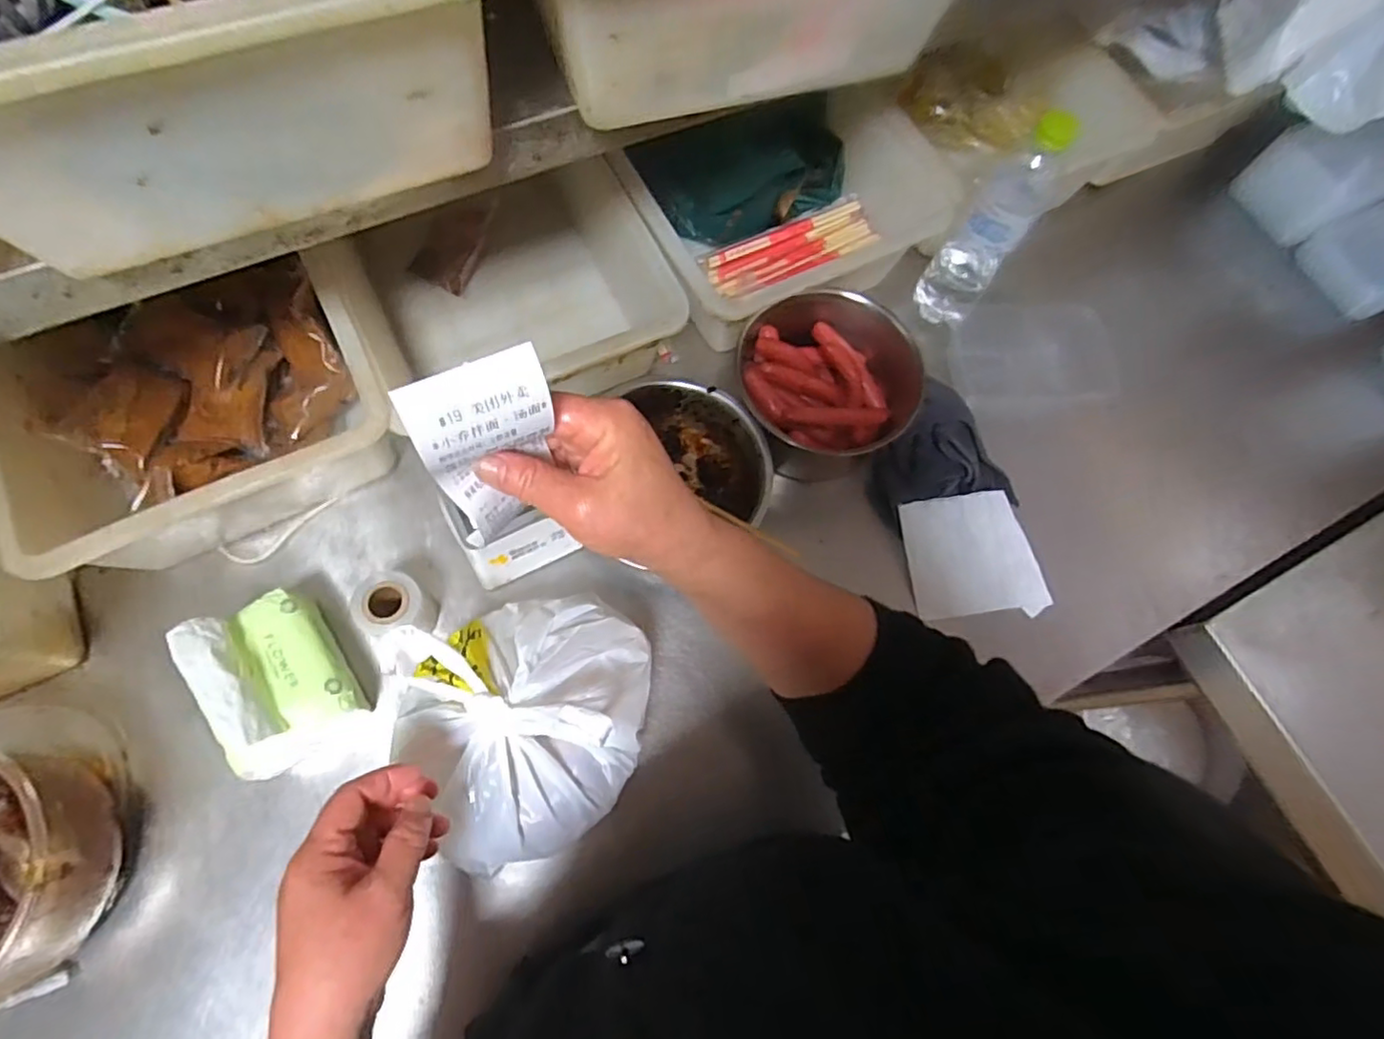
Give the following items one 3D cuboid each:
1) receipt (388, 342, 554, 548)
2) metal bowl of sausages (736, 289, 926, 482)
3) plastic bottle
[{"bbox_3d":[-0.088,-0.028,0.282,0.061,0.111,0.022,-36,76,-27],"label":"receipt"},{"bbox_3d":[0.137,-0.147,0.630,0.167,0.095,0.172,0,72,-1],"label":"metal bowl of sausages"},{"bbox_3d":[0.292,-0.285,0.624,0.067,0.218,0.057,33,75,9],"label":"plastic bottle"}]

